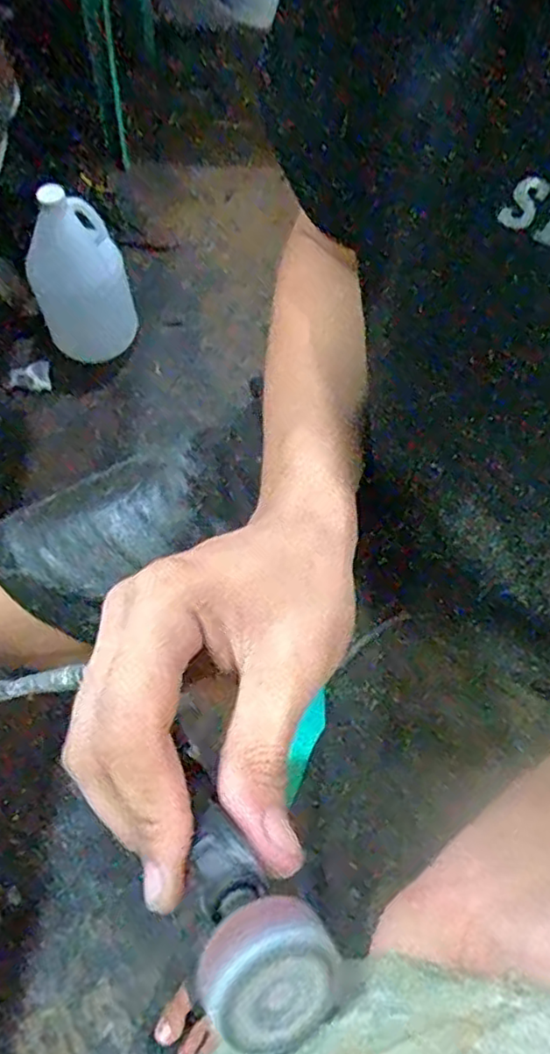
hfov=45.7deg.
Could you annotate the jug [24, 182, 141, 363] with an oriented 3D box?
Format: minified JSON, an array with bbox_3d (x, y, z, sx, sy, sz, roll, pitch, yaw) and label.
[{"bbox_3d":[-0.311,-0.400,1.048,0.141,0.265,0.115,-13,65,-8],"label":"jug"}]

